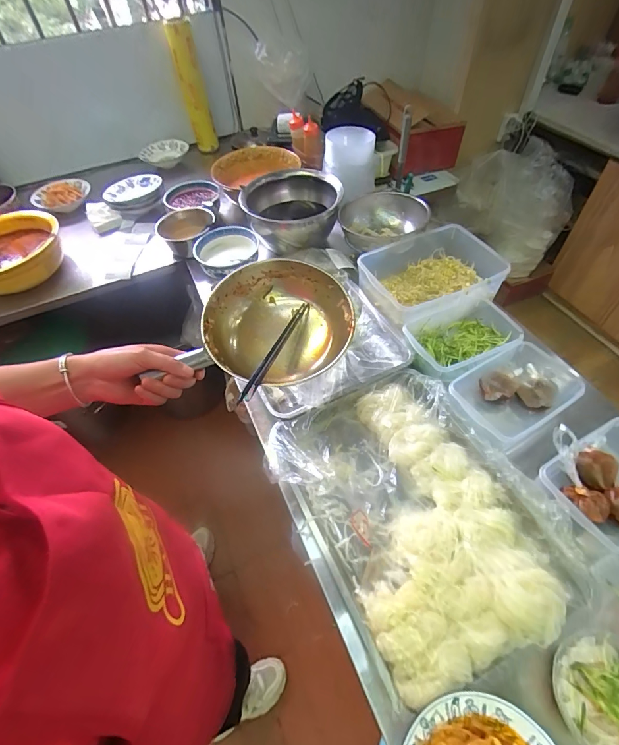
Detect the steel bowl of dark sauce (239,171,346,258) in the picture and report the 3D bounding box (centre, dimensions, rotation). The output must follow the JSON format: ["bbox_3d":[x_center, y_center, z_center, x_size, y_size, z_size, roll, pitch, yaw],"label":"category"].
[{"bbox_3d":[-0.048,-0.492,1.127,0.278,0.134,0.261,-2,53,3],"label":"steel bowl of dark sauce"}]

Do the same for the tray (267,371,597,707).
[{"bbox_3d":[0.160,0.227,0.649,0.358,0.080,0.481,-20,54,-10],"label":"tray"}]

